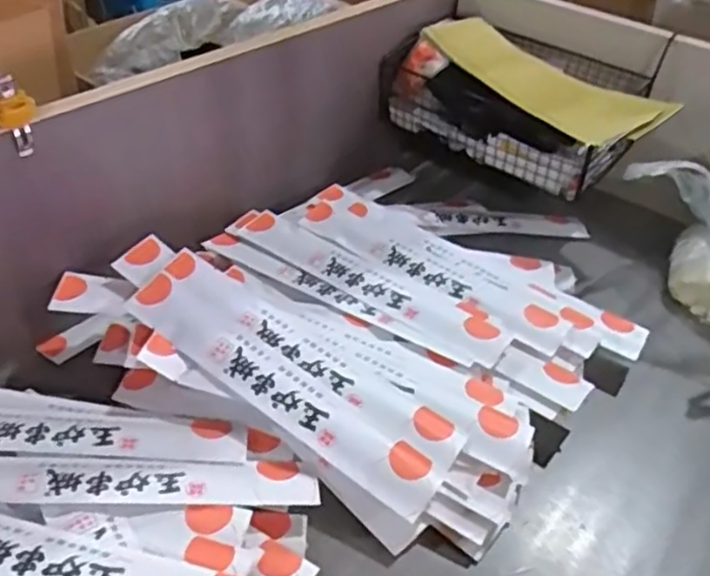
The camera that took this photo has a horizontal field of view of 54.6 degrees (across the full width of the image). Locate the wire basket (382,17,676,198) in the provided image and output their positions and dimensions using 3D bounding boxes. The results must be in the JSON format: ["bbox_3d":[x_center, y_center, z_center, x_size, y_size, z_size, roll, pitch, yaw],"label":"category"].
[{"bbox_3d":[0.197,-0.213,0.797,0.307,0.101,0.148,32,48,28],"label":"wire basket"}]

